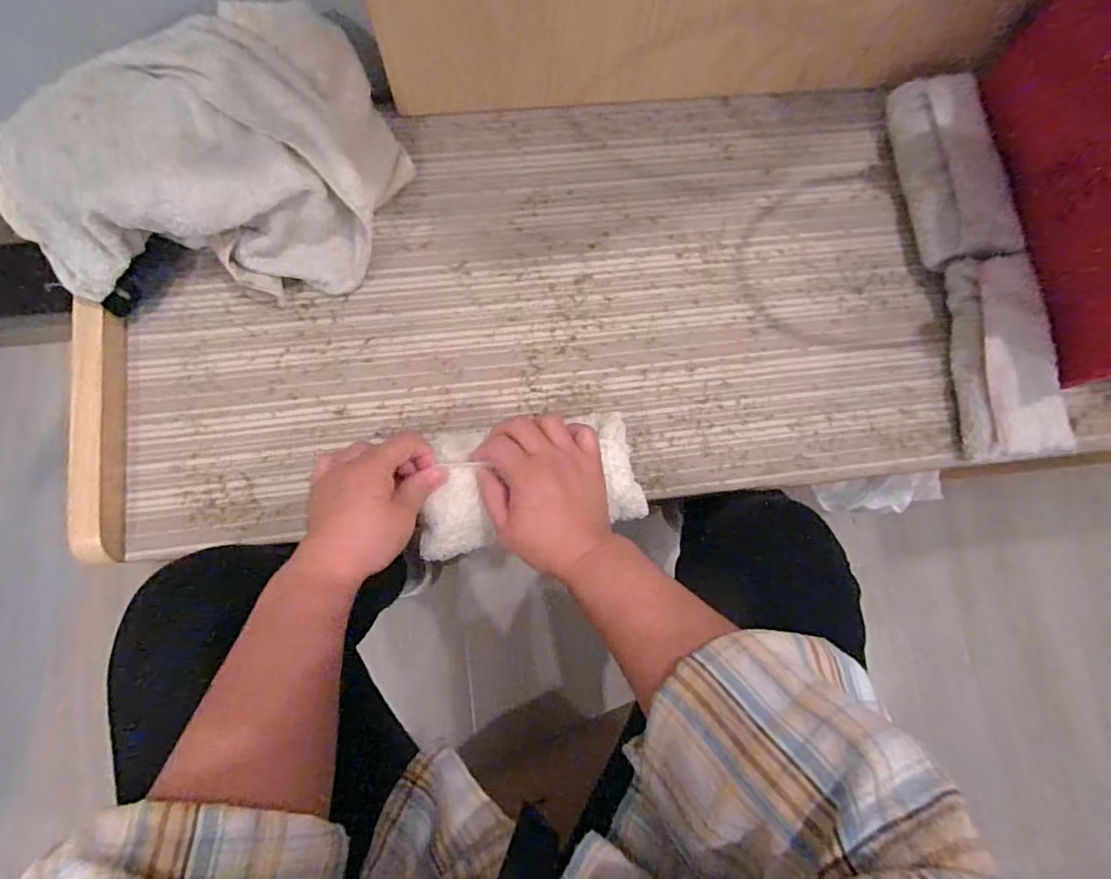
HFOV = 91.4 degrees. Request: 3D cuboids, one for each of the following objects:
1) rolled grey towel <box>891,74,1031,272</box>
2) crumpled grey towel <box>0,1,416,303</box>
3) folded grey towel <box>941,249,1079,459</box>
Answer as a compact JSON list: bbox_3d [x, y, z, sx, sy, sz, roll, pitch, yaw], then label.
[{"bbox_3d":[0.364,-0.246,0.501,0.068,0.059,0.174,-7,81,-5],"label":"rolled grey towel"},{"bbox_3d":[-0.258,-0.201,0.424,0.267,0.119,0.164,-23,83,-7],"label":"crumpled grey towel"},{"bbox_3d":[0.394,-0.072,0.483,0.073,0.045,0.173,-5,81,-5],"label":"folded grey towel"}]

